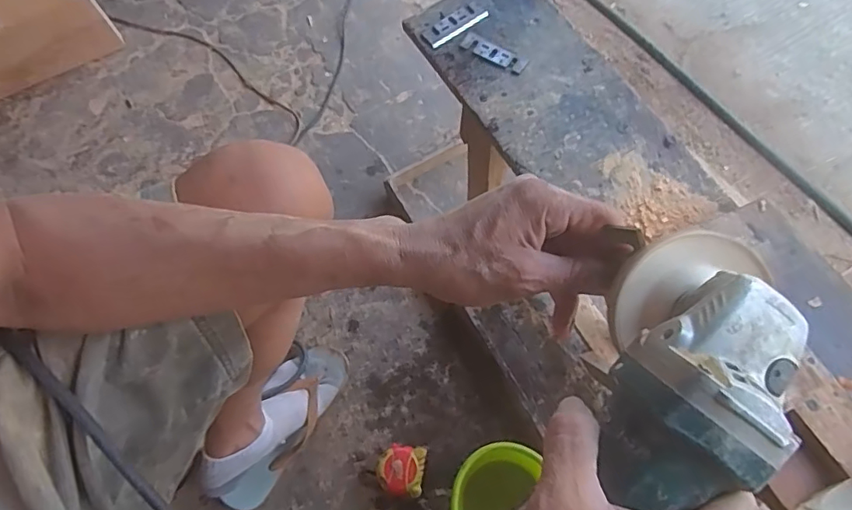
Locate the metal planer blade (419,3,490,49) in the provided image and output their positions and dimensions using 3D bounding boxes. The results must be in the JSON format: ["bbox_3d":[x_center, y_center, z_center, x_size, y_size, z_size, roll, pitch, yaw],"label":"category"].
[{"bbox_3d":[0.034,-0.277,0.640,0.079,0.010,0.033,-34,70,-17],"label":"metal planer blade"}]

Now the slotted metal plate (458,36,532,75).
[{"bbox_3d":[0.078,-0.234,0.618,0.083,0.006,0.022,30,72,15],"label":"slotted metal plate"}]

